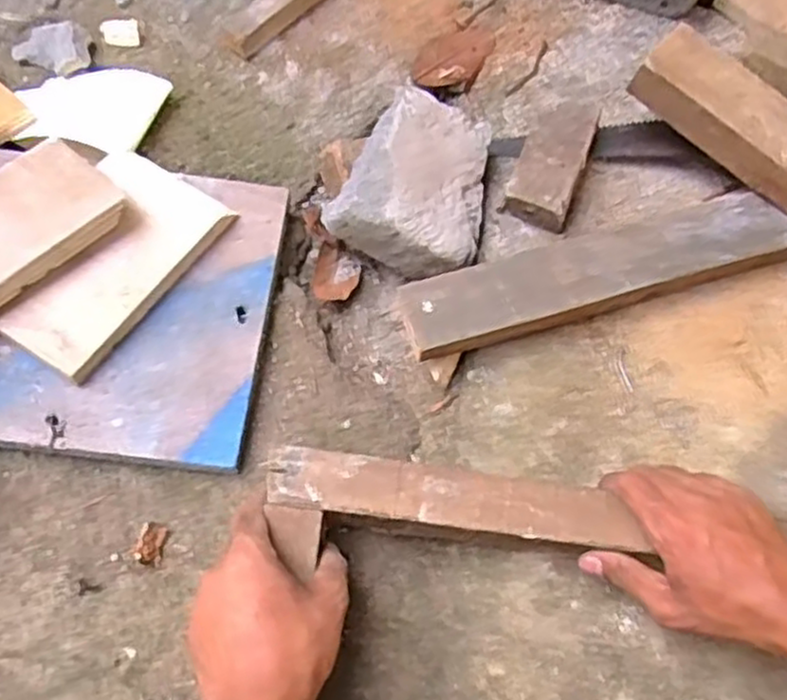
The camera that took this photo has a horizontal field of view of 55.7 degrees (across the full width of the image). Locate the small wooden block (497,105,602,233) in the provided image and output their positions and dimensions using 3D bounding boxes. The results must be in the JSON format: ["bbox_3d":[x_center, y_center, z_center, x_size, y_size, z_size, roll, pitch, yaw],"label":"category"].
[{"bbox_3d":[0.137,-0.162,0.640,0.055,0.031,0.107,23,79,8],"label":"small wooden block"}]

